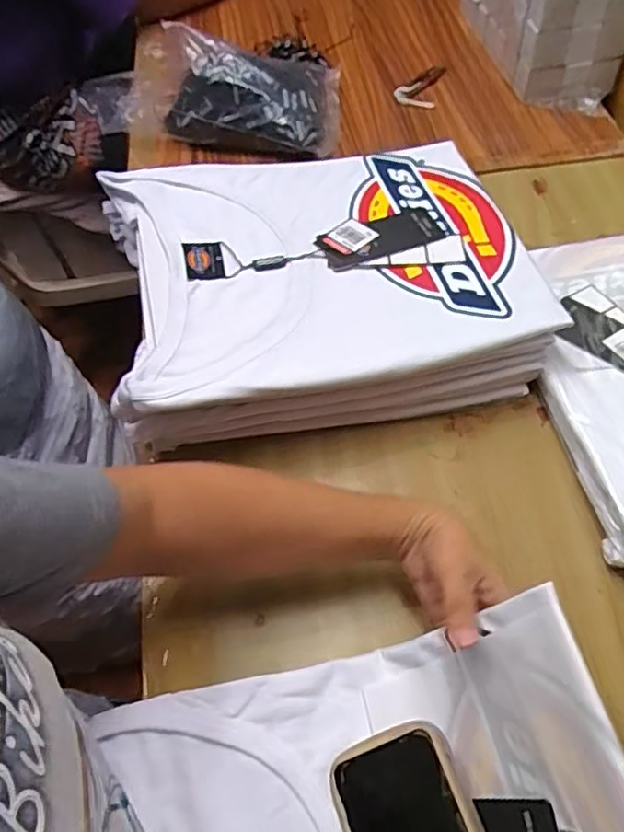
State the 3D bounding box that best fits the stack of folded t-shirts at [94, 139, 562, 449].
[{"bbox_3d":[0.002,-0.121,0.559,0.350,0.086,0.270,-11,57,-8],"label":"stack of folded t-shirts"}]

